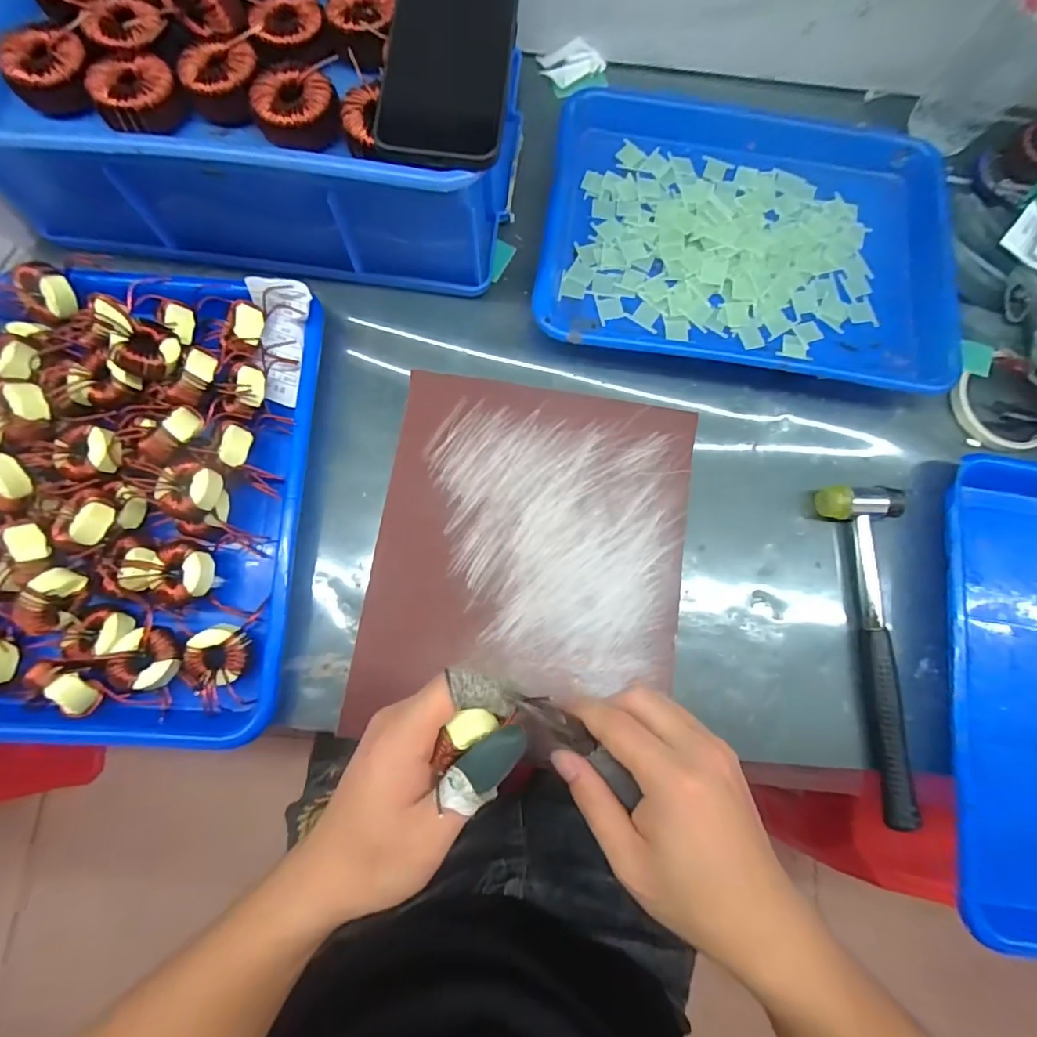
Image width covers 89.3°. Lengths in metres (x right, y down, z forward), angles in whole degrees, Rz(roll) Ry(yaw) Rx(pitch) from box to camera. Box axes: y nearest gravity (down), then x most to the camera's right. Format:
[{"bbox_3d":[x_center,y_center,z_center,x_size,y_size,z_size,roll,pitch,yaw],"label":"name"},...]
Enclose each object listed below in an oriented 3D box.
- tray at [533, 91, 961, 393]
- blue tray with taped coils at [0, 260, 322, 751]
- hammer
[{"bbox_3d":[0.192,-0.249,0.436,0.327,0.031,0.273,8,81,-1],"label":"tray"},{"bbox_3d":[-0.282,-0.021,0.364,0.256,0.055,0.337,4,81,-2],"label":"blue tray with taped coils"},{"bbox_3d":[0.256,0.095,0.389,0.056,0.025,0.239,4,81,-2],"label":"hammer"}]

